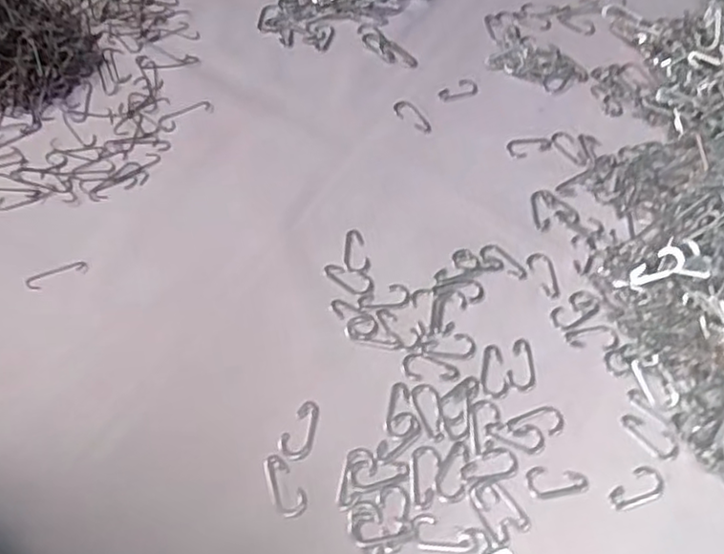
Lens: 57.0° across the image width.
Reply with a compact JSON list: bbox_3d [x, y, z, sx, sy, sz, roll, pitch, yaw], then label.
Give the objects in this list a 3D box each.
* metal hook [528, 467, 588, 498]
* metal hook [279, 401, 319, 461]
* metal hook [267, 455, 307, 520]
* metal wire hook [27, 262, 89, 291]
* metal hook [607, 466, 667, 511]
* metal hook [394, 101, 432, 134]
[{"bbox_3d":[0.118,0.123,0.400,0.036,0.004,0.017,-1,59,-3],"label":"metal hook"},{"bbox_3d":[-0.038,0.094,0.409,0.020,0.004,0.038,12,60,5],"label":"metal hook"},{"bbox_3d":[-0.044,0.122,0.390,0.018,0.004,0.038,-15,61,-11],"label":"metal hook"},{"bbox_3d":[-0.209,-0.001,0.456,0.041,0.004,0.011,-21,62,-14],"label":"metal wire hook"},{"bbox_3d":[0.165,0.126,0.398,0.037,0.004,0.019,-20,62,-14],"label":"metal hook"},{"bbox_3d":[0.042,-0.130,0.544,0.018,0.005,0.036,-37,67,-21],"label":"metal hook"}]

